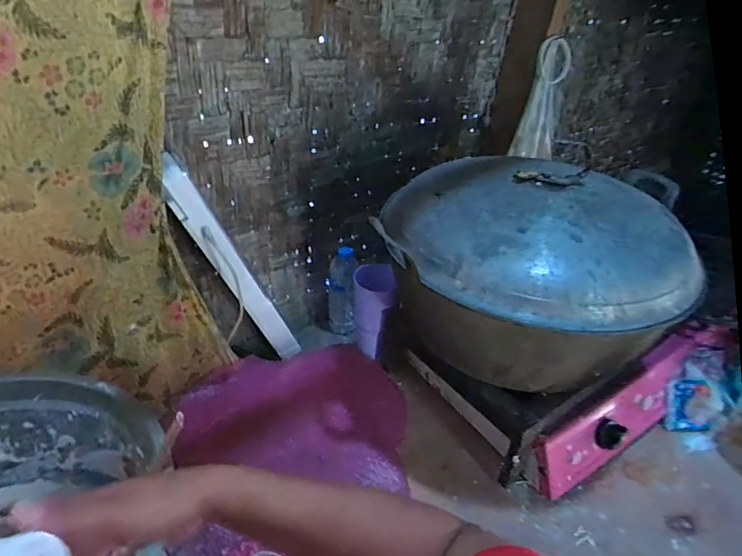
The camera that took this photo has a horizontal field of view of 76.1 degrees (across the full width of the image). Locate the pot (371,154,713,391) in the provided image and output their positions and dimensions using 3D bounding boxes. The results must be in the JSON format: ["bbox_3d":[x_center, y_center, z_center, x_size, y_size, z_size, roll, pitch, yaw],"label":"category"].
[{"bbox_3d":[0.246,-0.031,0.718,0.388,0.231,0.407,3,34,-2],"label":"pot"}]

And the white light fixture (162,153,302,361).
[{"bbox_3d":[-0.228,0.000,0.828,0.053,0.481,0.033,-40,50,-18],"label":"white light fixture"}]

